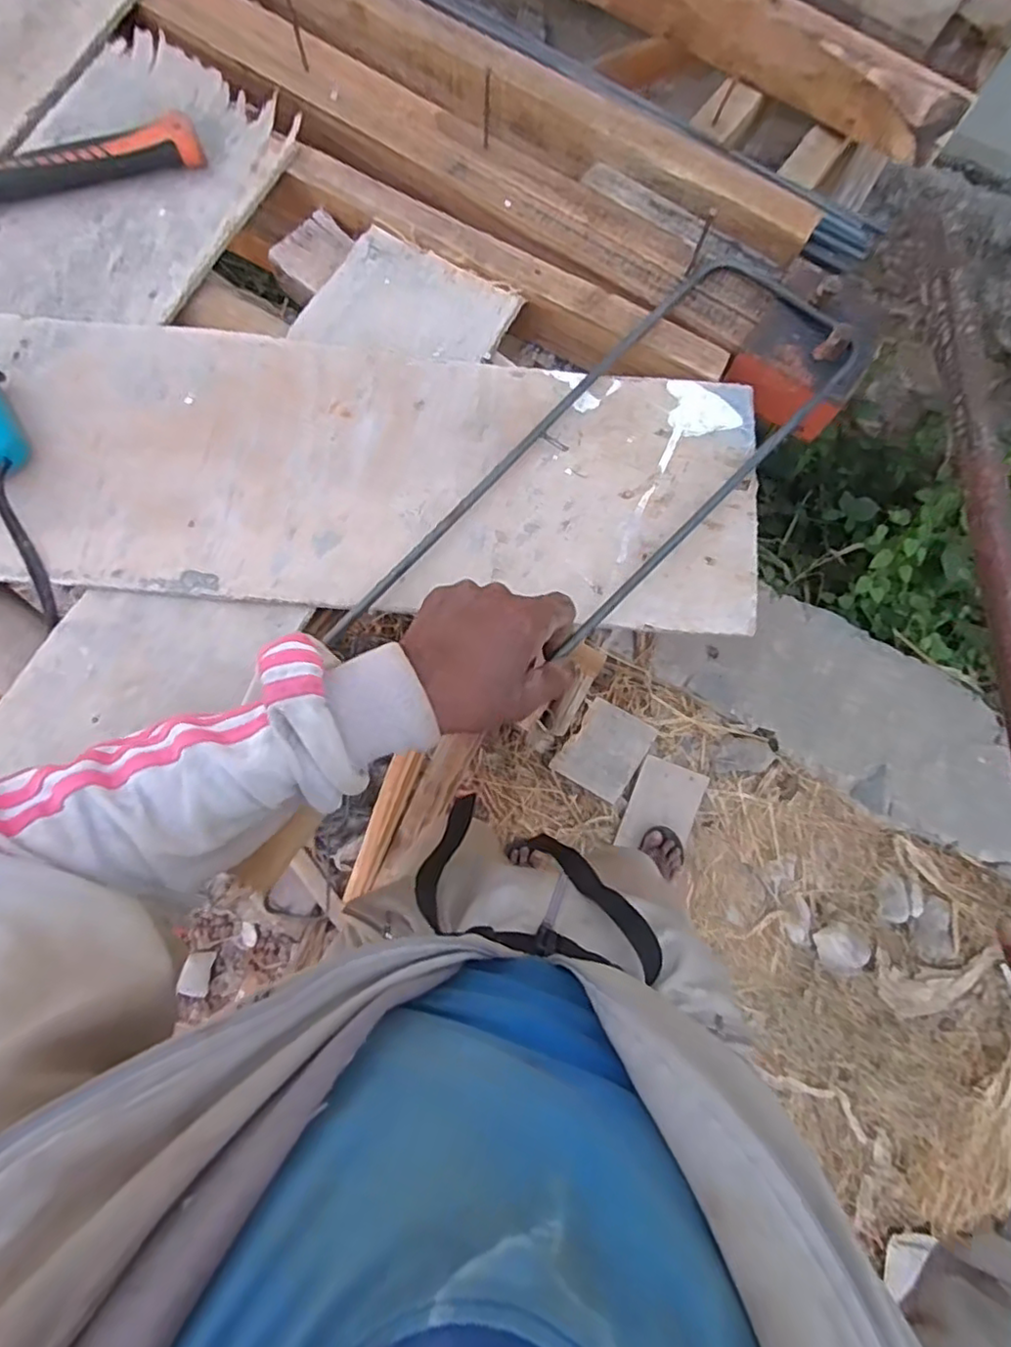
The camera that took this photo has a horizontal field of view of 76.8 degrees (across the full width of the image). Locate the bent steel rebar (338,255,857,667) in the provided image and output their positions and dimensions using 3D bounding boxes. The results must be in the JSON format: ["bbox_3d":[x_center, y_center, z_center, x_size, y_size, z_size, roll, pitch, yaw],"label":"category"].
[{"bbox_3d":[0.077,-0.148,0.465,0.439,0.028,0.149,-43,81,-11],"label":"bent steel rebar"}]

